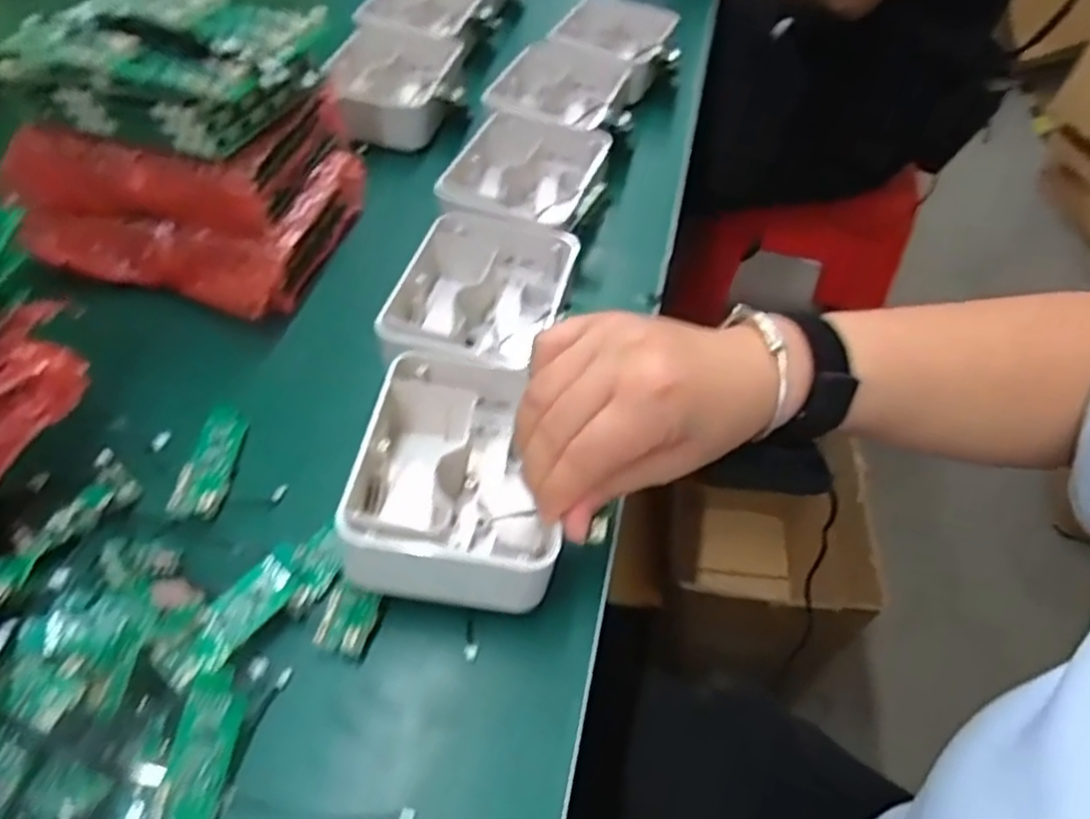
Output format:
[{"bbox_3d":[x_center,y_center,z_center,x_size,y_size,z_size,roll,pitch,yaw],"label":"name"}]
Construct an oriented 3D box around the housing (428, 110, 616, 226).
[{"bbox_3d":[-0.014,-0.171,0.531,0.104,0.050,0.126,12,52,7],"label":"housing"}]

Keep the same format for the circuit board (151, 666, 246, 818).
[{"bbox_3d":[-0.140,0.143,0.278,0.023,0.010,0.069,13,65,-10],"label":"circuit board"}]

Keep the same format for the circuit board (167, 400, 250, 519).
[{"bbox_3d":[-0.180,0.026,0.377,0.024,0.010,0.069,6,52,2],"label":"circuit board"}]

